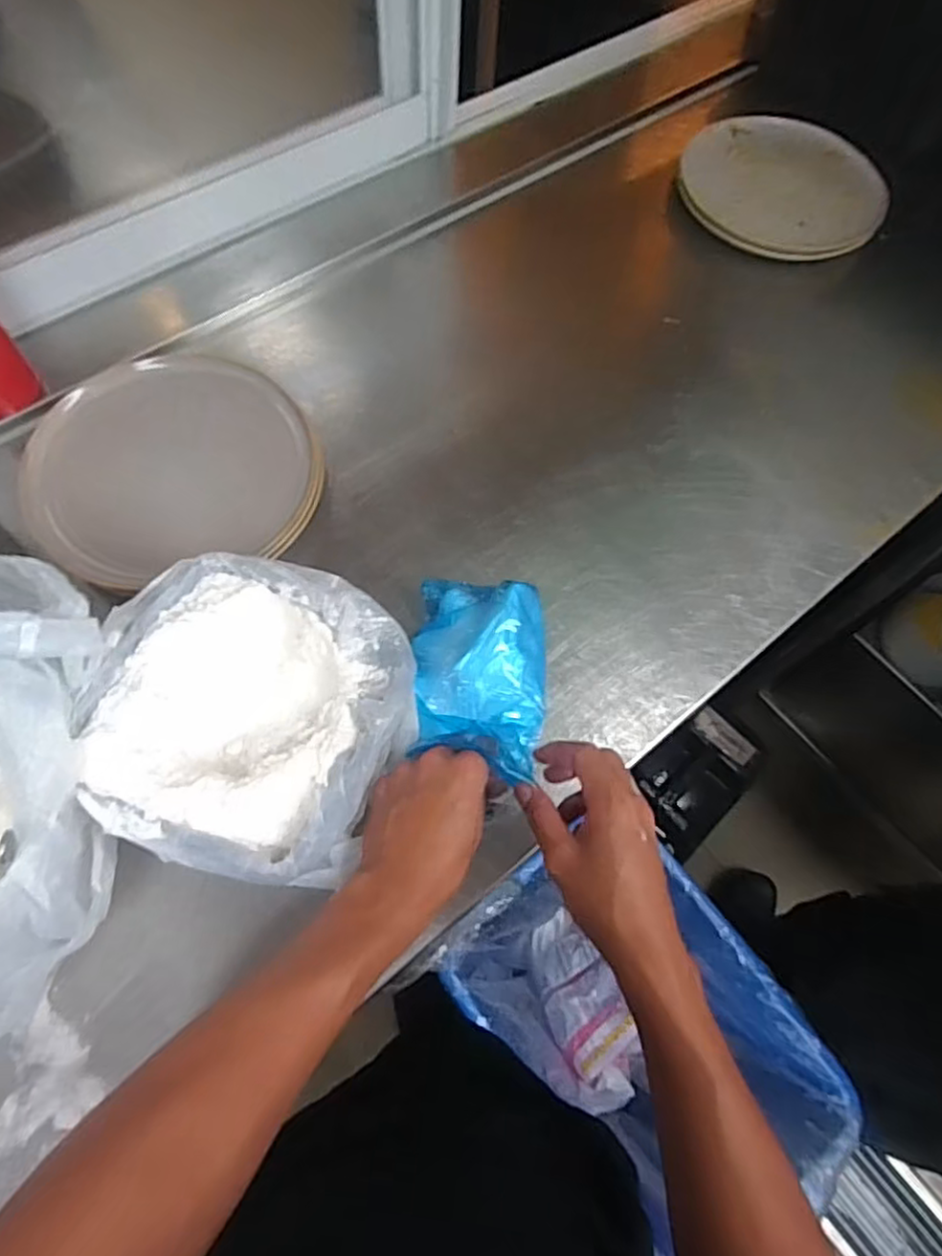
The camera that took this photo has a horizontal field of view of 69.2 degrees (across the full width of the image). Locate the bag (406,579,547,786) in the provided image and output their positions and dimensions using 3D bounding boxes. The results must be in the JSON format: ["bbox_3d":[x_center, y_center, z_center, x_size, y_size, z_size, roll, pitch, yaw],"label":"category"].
[{"bbox_3d":[0.009,0.030,0.559,0.115,0.091,0.192,4,66,-2],"label":"bag"}]

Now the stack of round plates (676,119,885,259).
[{"bbox_3d":[0.411,-0.586,0.905,0.261,0.027,0.253,13,66,2],"label":"stack of round plates"}]

